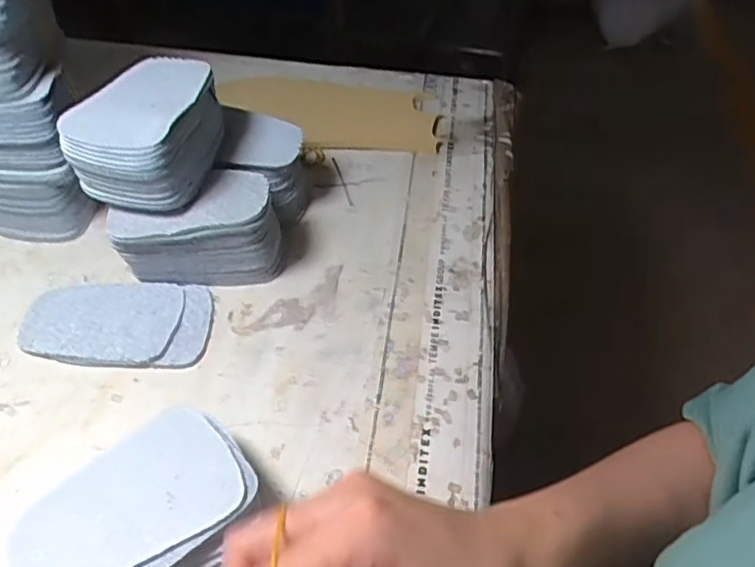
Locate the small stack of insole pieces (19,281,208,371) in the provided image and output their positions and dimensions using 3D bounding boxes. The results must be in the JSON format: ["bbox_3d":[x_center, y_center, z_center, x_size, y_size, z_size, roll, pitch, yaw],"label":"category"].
[{"bbox_3d":[-0.171,0.024,0.403,0.119,0.010,0.072,5,48,3],"label":"small stack of insole pieces"}]

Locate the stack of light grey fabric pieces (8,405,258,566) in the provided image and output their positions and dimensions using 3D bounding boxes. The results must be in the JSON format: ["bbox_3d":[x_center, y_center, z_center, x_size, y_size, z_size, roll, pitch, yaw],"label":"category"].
[{"bbox_3d":[-0.110,0.122,0.287,0.090,0.050,0.121,31,54,24],"label":"stack of light grey fabric pieces"}]

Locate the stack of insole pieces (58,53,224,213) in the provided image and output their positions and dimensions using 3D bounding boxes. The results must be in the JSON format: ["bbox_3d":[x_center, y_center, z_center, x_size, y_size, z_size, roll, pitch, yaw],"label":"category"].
[{"bbox_3d":[-0.147,-0.099,0.395,0.068,0.053,0.103,10,47,8],"label":"stack of insole pieces"}]

